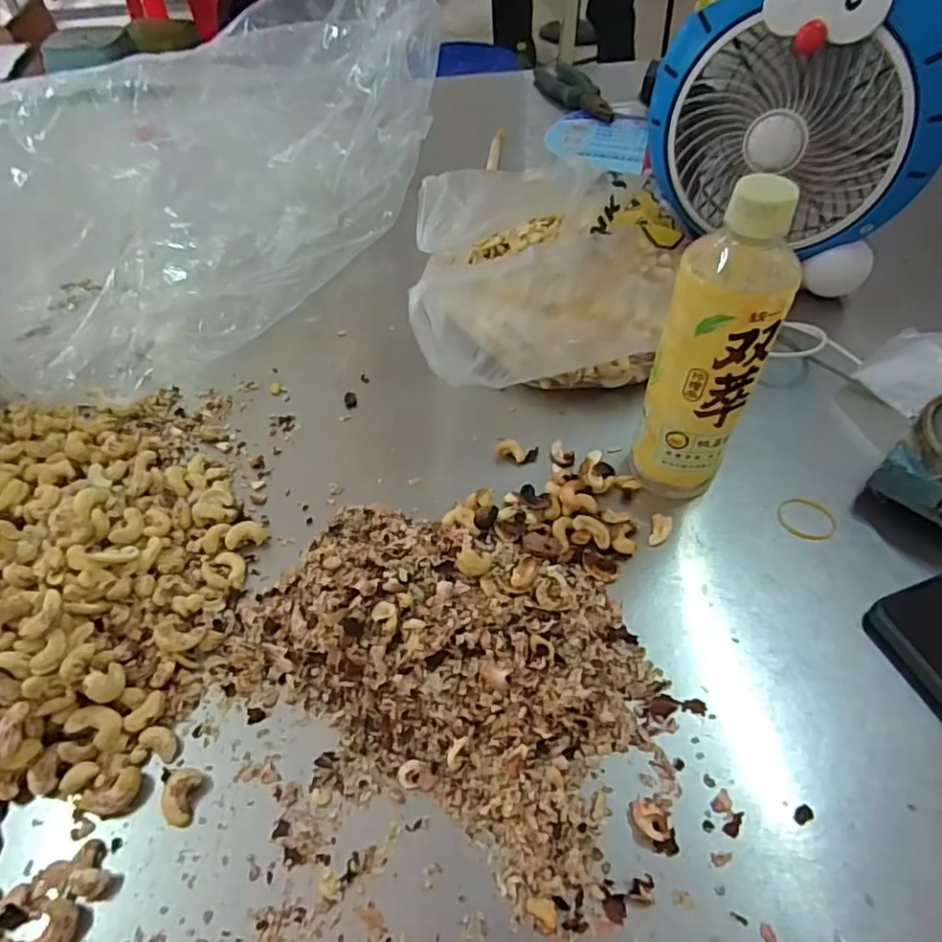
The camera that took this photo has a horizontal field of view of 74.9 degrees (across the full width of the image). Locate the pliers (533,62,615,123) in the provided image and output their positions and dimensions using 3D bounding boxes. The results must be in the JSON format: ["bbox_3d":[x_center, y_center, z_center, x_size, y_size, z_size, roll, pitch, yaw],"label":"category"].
[{"bbox_3d":[0.146,-0.551,0.890,0.055,0.026,0.211,-15,52,-11],"label":"pliers"}]

